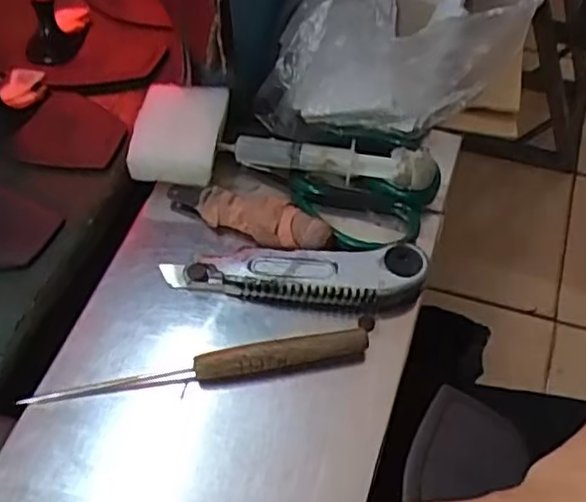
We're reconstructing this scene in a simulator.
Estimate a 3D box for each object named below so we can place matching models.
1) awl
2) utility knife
[{"bbox_3d":[-0.052,0.067,0.394,0.190,0.015,0.013,-8,54,-5],"label":"awl"},{"bbox_3d":[0.001,0.016,0.424,0.156,0.018,0.036,-2,54,0],"label":"utility knife"}]

